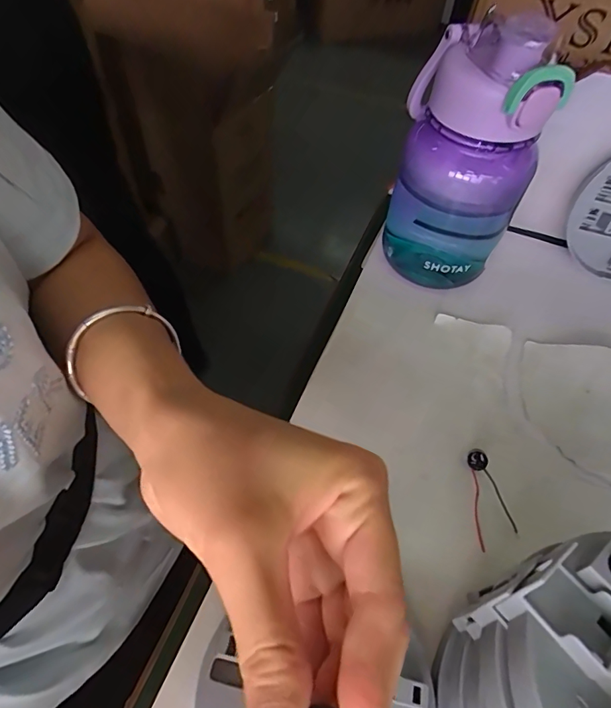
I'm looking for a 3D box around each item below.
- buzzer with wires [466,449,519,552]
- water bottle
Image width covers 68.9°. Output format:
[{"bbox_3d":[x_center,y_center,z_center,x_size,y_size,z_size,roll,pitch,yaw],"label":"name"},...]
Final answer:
[{"bbox_3d":[0.106,0.084,0.261,0.020,0.012,0.054,-2,67,-4],"label":"buzzer with wires"},{"bbox_3d":[0.106,-0.124,0.306,0.089,0.172,0.069,17,55,10],"label":"water bottle"}]

